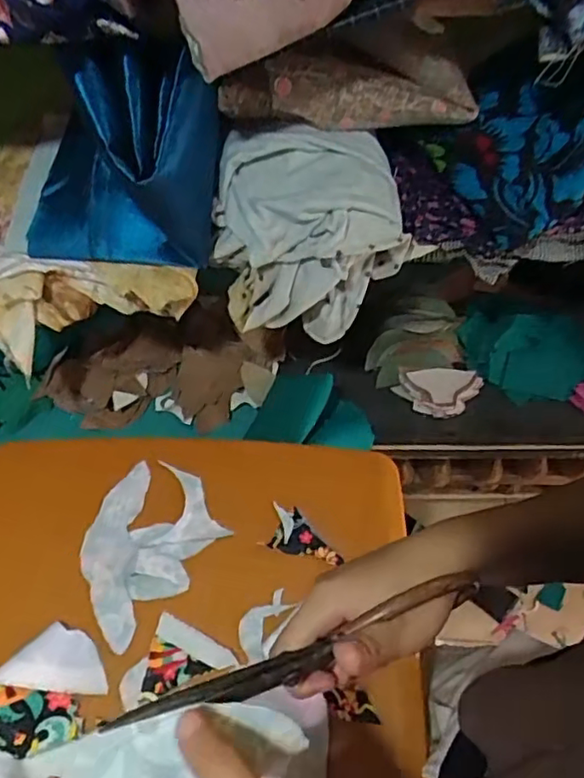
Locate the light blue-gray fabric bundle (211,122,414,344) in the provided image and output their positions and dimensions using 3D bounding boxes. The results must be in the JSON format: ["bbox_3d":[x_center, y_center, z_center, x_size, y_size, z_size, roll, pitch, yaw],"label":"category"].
[{"bbox_3d":[0.020,-0.164,0.639,0.183,0.166,0.139,5,53,6],"label":"light blue-gray fabric bundle"}]

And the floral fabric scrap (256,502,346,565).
[{"bbox_3d":[0.014,0.146,0.619,0.078,0.008,0.048,12,54,11],"label":"floral fabric scrap"}]

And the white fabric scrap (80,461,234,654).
[{"bbox_3d":[-0.154,0.154,0.623,0.127,0.005,0.168,30,59,23],"label":"white fabric scrap"}]

